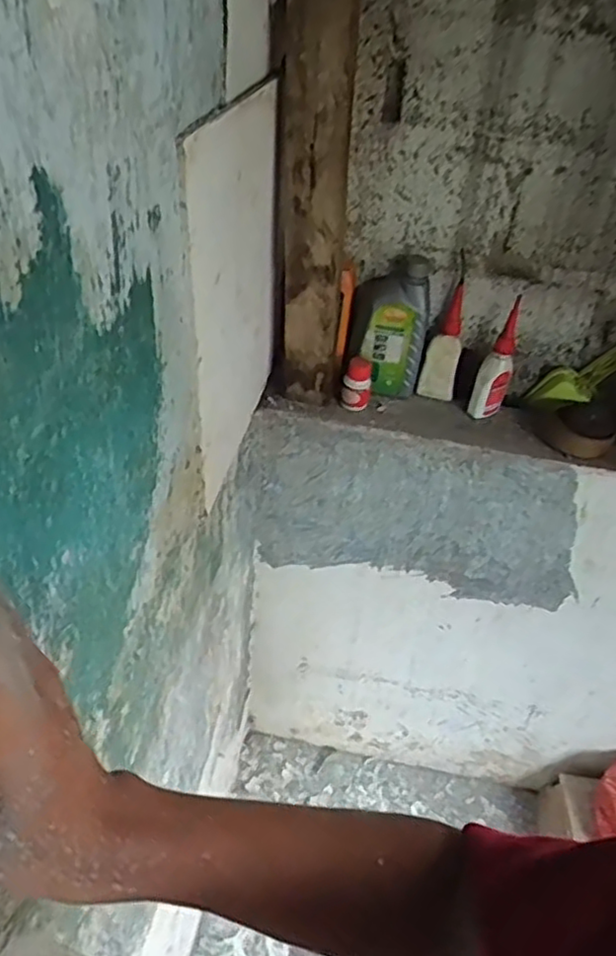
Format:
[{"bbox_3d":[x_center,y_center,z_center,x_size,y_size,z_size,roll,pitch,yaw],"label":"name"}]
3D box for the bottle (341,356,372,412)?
[{"bbox_3d":[0.072,-0.139,0.999,0.041,0.073,0.033,9,41,5],"label":"bottle"}]

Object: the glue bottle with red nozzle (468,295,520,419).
[{"bbox_3d":[0.272,-0.165,0.976,0.046,0.177,0.053,23,23,20],"label":"glue bottle with red nozzle"}]

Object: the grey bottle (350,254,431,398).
[{"bbox_3d":[0.116,-0.217,0.990,0.108,0.188,0.065,9,41,5],"label":"grey bottle"}]

